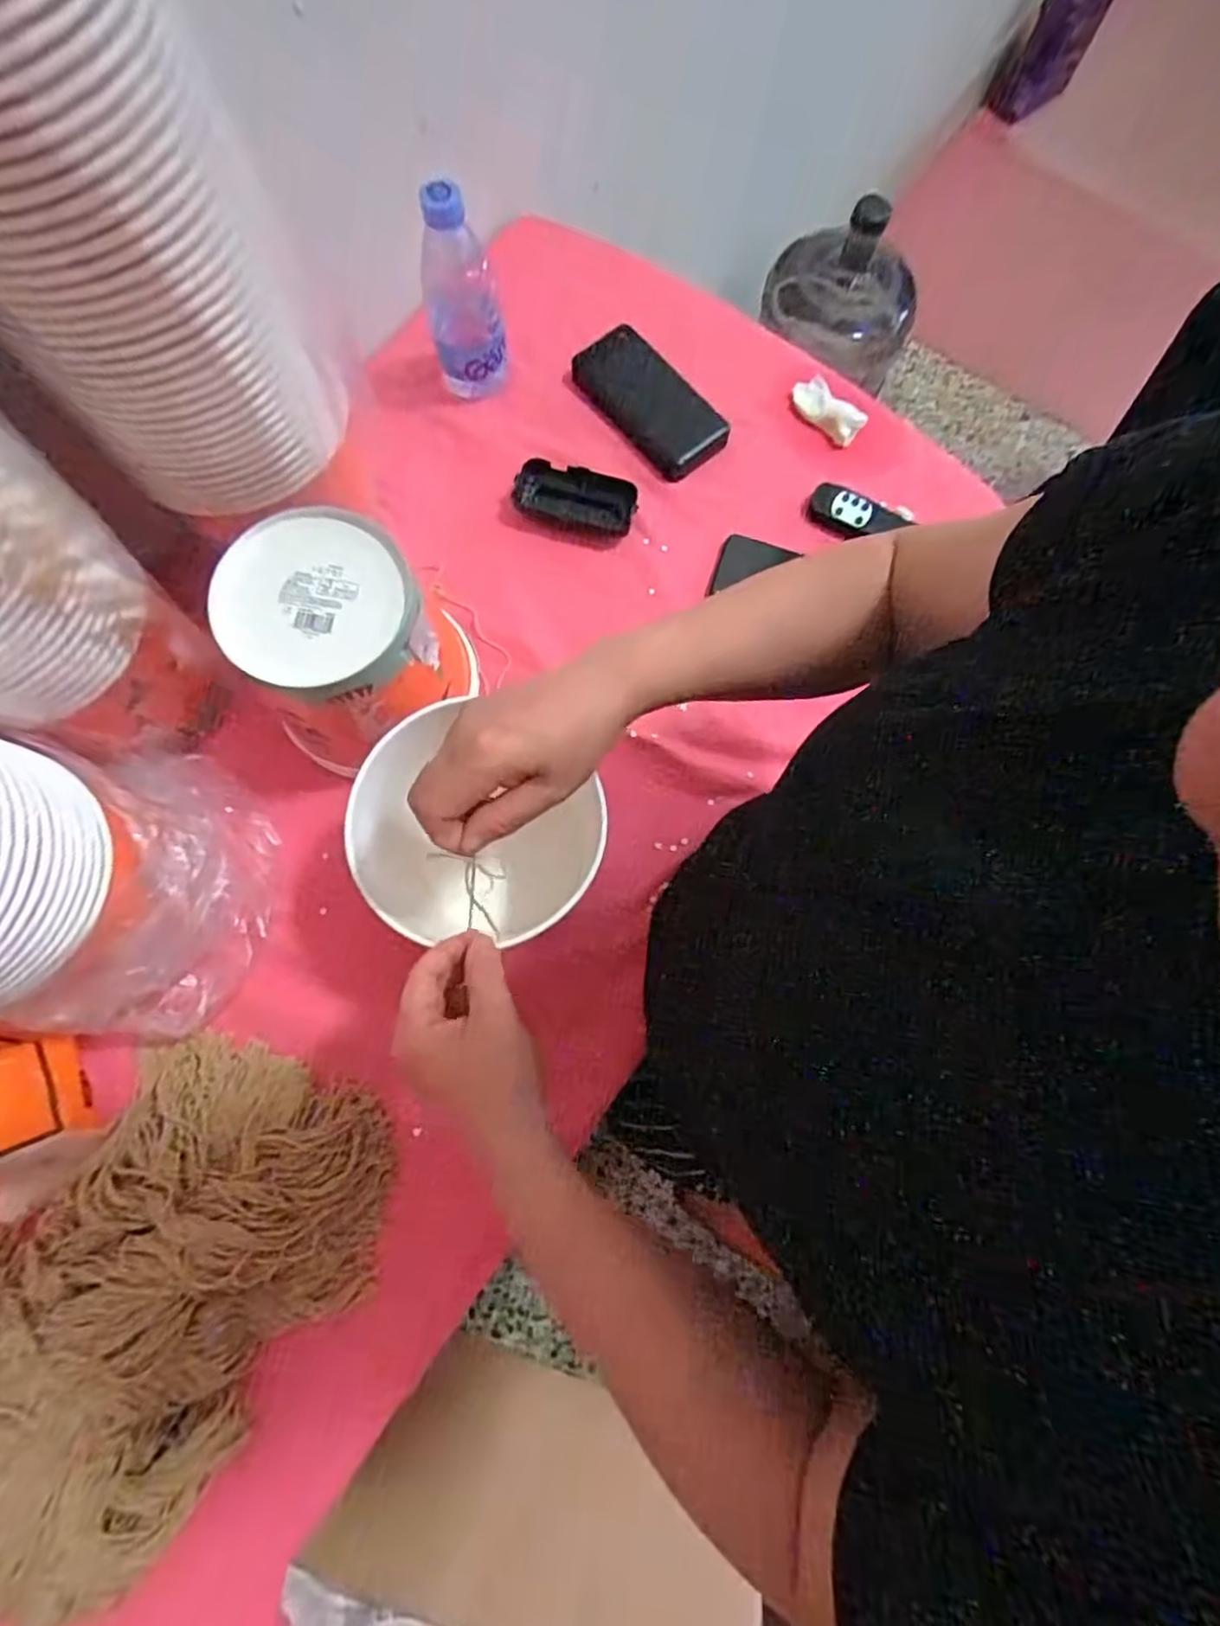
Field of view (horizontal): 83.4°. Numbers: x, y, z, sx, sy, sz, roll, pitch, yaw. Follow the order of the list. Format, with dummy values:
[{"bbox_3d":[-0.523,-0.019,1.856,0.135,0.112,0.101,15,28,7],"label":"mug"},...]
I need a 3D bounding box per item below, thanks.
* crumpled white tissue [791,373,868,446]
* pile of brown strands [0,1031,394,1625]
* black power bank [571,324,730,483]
[{"bbox_3d":[0.217,-0.399,0.679,0.031,0.019,0.078,-38,81,-9],"label":"crumpled white tissue"},{"bbox_3d":[-0.303,0.305,0.453,0.232,0.095,0.313,40,79,7],"label":"pile of brown strands"},{"bbox_3d":[0.036,-0.400,0.663,0.077,0.029,0.154,-43,82,-10],"label":"black power bank"}]

